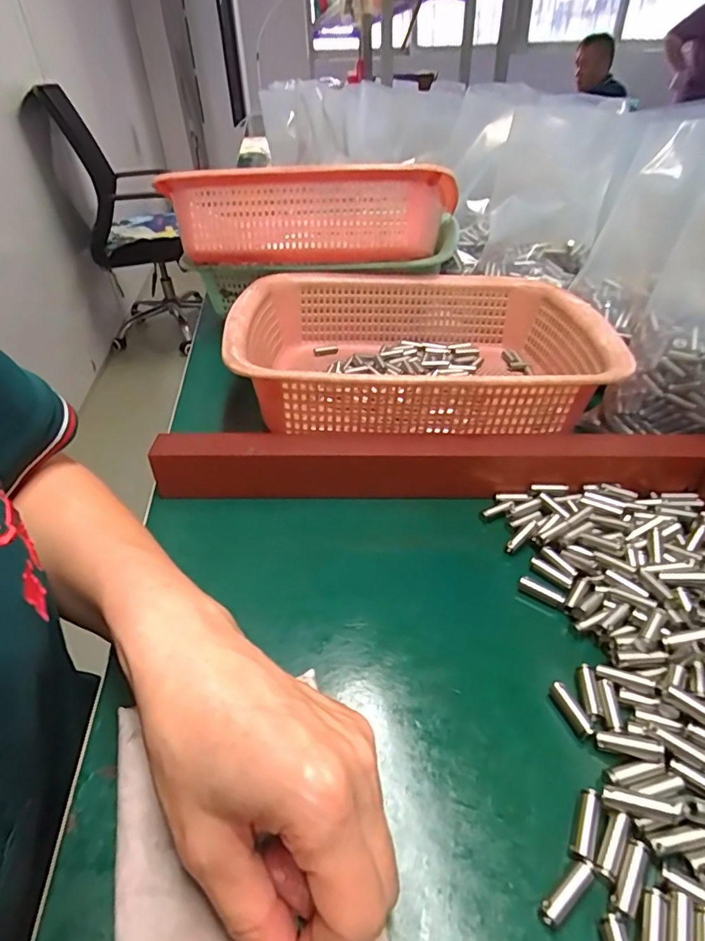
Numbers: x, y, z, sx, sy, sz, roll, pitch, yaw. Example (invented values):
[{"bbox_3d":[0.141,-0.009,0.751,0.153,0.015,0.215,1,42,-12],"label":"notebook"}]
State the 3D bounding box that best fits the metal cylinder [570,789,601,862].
[{"bbox_3d":[0.090,0.136,0.194,0.009,0.006,0.024,20,43,25],"label":"metal cylinder"}]

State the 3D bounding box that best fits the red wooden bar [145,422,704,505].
[{"bbox_3d":[0.053,-0.010,0.339,0.364,0.043,0.032,0,38,2],"label":"red wooden bar"}]

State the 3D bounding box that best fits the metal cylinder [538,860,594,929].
[{"bbox_3d":[0.075,0.148,0.178,0.023,0.007,0.008,-26,45,-28],"label":"metal cylinder"}]

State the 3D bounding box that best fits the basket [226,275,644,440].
[{"bbox_3d":[0.057,-0.102,0.433,0.293,0.082,0.229,2,39,5],"label":"basket"}]

